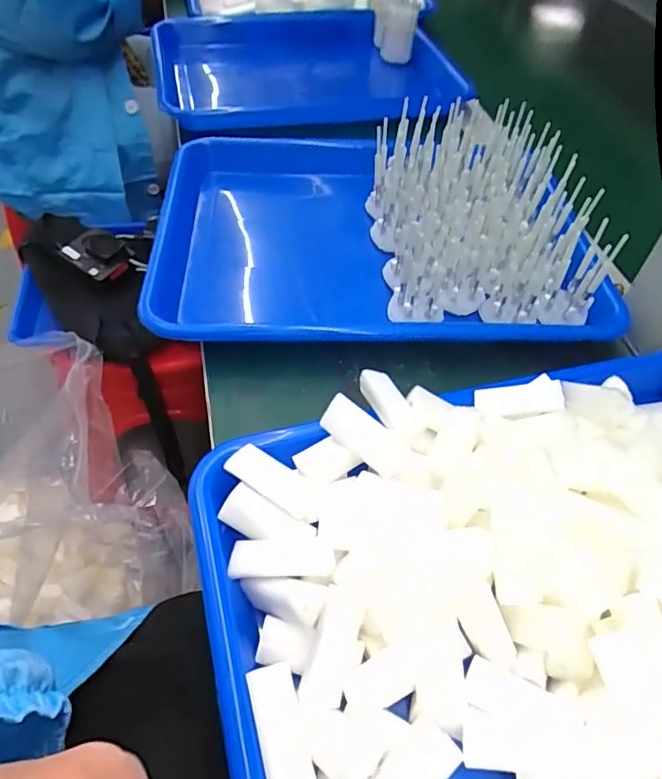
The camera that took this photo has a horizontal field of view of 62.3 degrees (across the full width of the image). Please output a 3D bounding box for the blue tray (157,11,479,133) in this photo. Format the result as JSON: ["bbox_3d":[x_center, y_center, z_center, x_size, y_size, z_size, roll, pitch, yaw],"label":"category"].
[{"bbox_3d":[-0.035,-0.364,0.668,0.322,0.087,0.258,-12,53,-13],"label":"blue tray"}]

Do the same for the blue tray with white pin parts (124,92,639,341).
[{"bbox_3d":[0.033,-0.130,0.432,0.322,0.081,0.244,-3,52,-1],"label":"blue tray with white pin parts"}]

